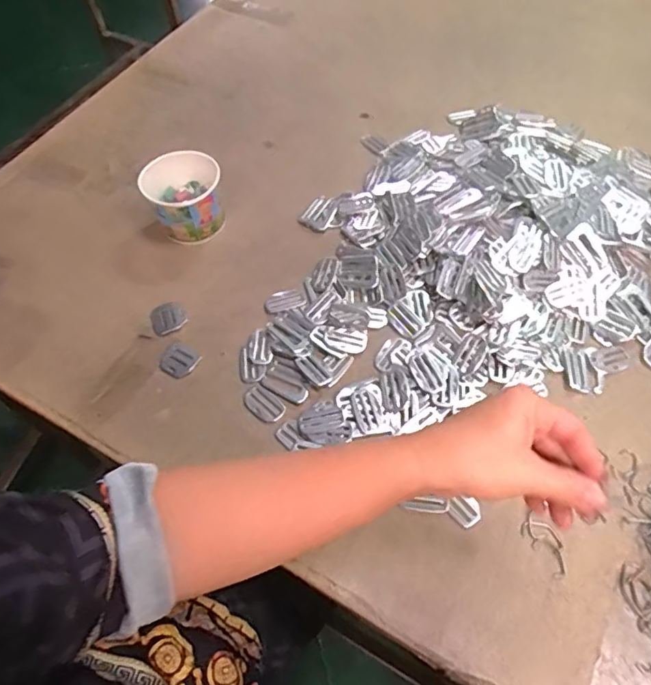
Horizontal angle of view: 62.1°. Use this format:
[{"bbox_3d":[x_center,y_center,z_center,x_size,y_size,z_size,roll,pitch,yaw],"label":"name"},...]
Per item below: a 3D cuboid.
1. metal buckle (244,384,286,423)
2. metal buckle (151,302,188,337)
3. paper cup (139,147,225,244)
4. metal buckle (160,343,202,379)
[{"bbox_3d":[-0.062,0.063,0.552,0.029,0.005,0.047,-37,63,-18],"label":"metal buckle"},{"bbox_3d":[-0.181,-0.029,0.620,0.037,0.006,0.042,-25,60,-12],"label":"metal buckle"},{"bbox_3d":[-0.170,-0.175,0.667,0.090,0.077,0.084,-1,58,2],"label":"paper cup"},{"bbox_3d":[-0.158,0.020,0.585,0.038,0.005,0.037,24,62,17],"label":"metal buckle"}]

